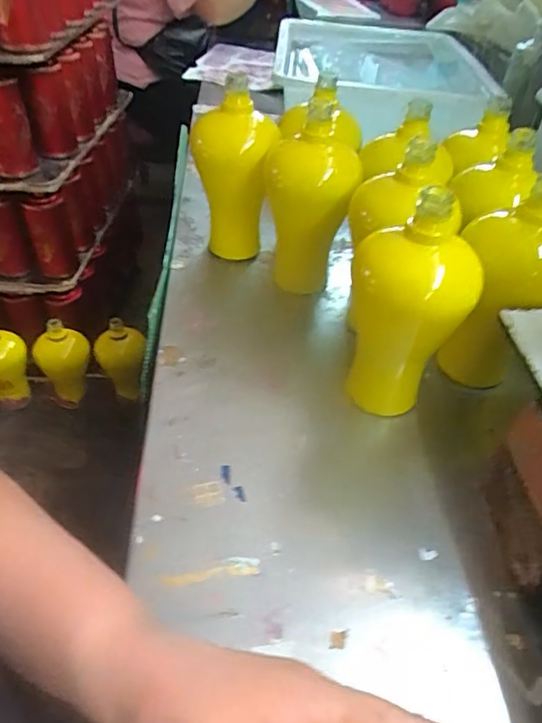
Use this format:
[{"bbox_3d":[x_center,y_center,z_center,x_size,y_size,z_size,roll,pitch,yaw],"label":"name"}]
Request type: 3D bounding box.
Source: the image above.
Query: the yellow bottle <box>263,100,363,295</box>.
[{"bbox_3d":[0.044,-0.180,0.611,0.102,0.192,0.107,5,43,3],"label":"yellow bottle"}]

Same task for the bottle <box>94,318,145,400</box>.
[{"bbox_3d":[-0.318,0.002,1.158,0.107,0.166,0.093,-16,46,-19],"label":"bottle"}]

